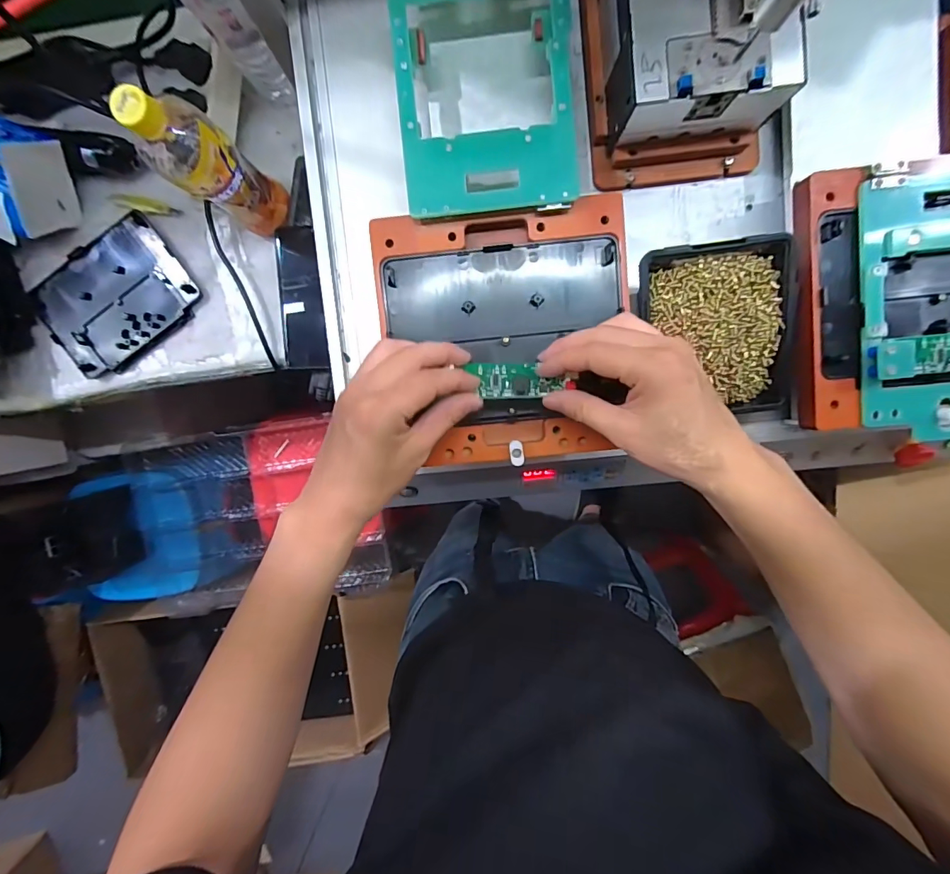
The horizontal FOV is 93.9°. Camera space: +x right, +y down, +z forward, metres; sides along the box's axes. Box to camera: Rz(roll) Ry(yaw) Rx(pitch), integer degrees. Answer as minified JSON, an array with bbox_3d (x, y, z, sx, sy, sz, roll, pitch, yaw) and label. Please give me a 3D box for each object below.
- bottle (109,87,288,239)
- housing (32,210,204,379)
[{"bbox_3d":[-0.258,-0.266,0.448,0.063,0.225,0.062,0,97,1],"label":"bottle"},{"bbox_3d":[-0.453,-0.173,0.557,0.185,0.021,0.137,-34,95,5],"label":"housing"}]

